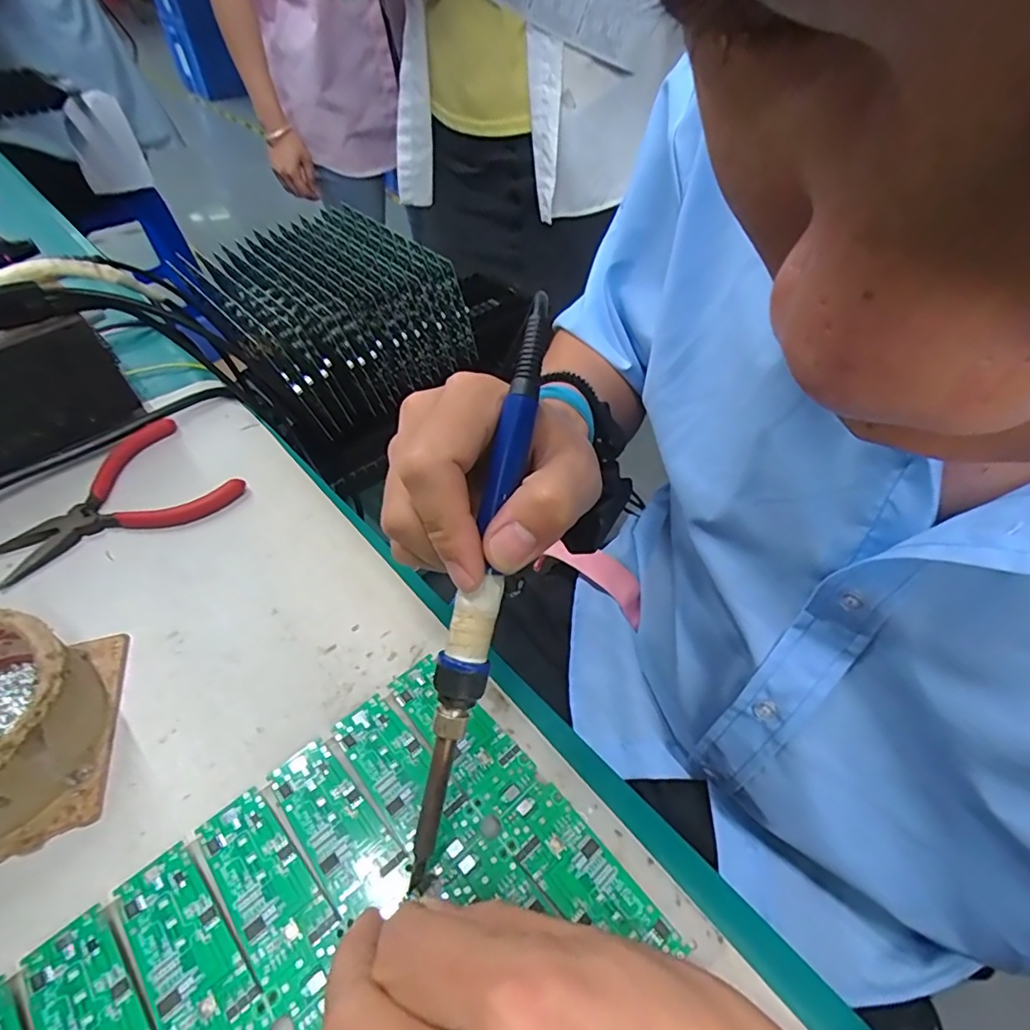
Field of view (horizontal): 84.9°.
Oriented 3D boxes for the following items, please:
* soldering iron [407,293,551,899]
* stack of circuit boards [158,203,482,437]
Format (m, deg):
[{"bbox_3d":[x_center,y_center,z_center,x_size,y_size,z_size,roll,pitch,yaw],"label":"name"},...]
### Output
[{"bbox_3d":[-0.012,0.026,0.210,0.016,0.018,0.221,12,87,7],"label":"soldering iron"},{"bbox_3d":[-0.216,-0.240,0.681,0.196,0.141,0.244,37,57,26],"label":"stack of circuit boards"}]

